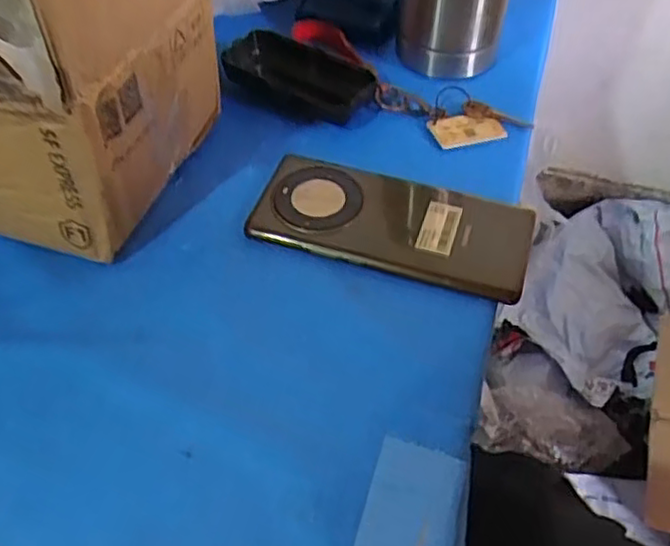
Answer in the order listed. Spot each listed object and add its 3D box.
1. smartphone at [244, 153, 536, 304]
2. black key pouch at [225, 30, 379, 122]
[{"bbox_3d":[0.035,-0.033,0.409,0.161,0.013,0.075,15,52,11],"label":"smartphone"},{"bbox_3d":[-0.029,-0.142,0.489,0.111,0.022,0.056,24,54,18],"label":"black key pouch"}]

